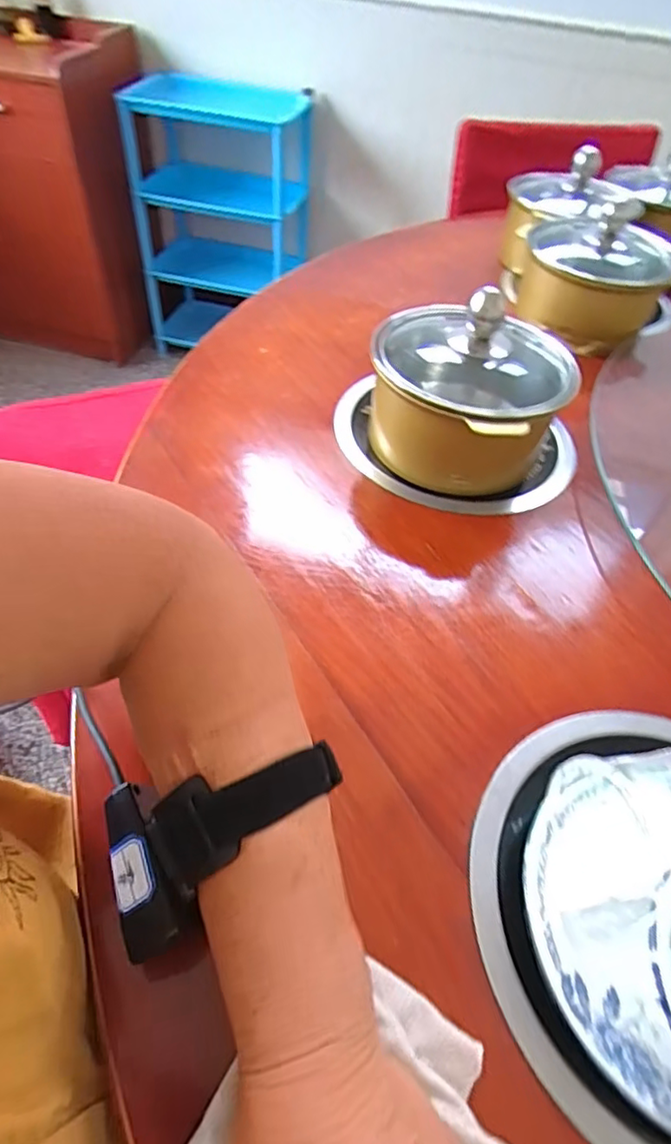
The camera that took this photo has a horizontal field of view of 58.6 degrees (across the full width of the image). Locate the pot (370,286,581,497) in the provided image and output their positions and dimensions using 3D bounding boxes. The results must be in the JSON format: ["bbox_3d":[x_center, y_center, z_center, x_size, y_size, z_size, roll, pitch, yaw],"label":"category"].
[{"bbox_3d":[0.110,-0.155,0.494,0.160,0.129,0.163,3,49,-4],"label":"pot"}]

